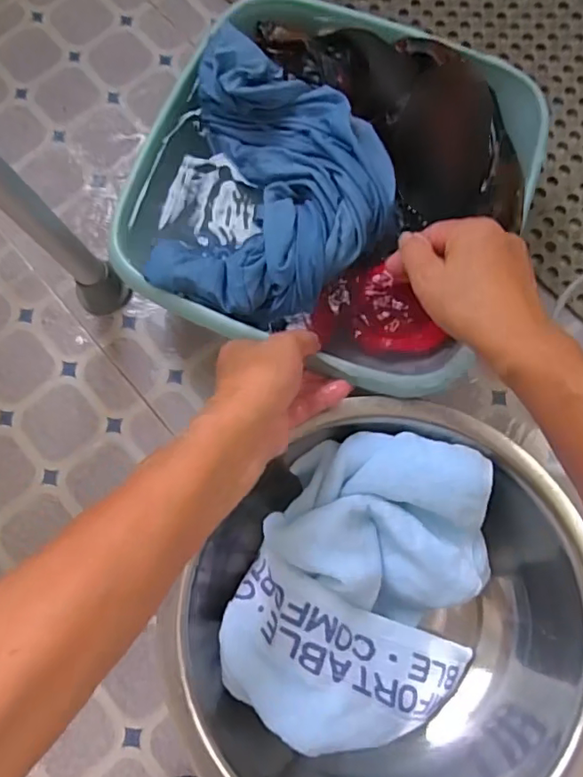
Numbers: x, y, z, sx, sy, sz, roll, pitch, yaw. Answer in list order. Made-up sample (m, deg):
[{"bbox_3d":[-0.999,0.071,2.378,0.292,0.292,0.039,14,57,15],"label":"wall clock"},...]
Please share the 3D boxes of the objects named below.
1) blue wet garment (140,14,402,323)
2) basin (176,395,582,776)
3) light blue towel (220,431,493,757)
[{"bbox_3d":[-0.008,-0.153,0.423,0.171,0.058,0.191,16,77,5],"label":"blue wet garment"},{"bbox_3d":[0.074,0.196,0.438,0.293,0.094,0.308,0,78,-1],"label":"basin"},{"bbox_3d":[0.065,0.155,0.436,0.186,0.070,0.235,22,78,6],"label":"light blue towel"}]

